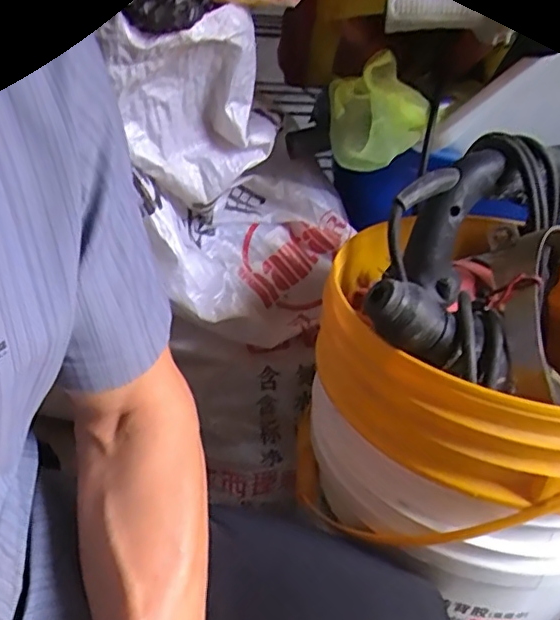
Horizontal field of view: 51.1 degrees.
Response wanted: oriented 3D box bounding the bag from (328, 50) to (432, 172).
[{"bbox_3d":[0.097,-0.197,0.581,0.097,0.097,0.083,11,33,9],"label":"bag"}]

